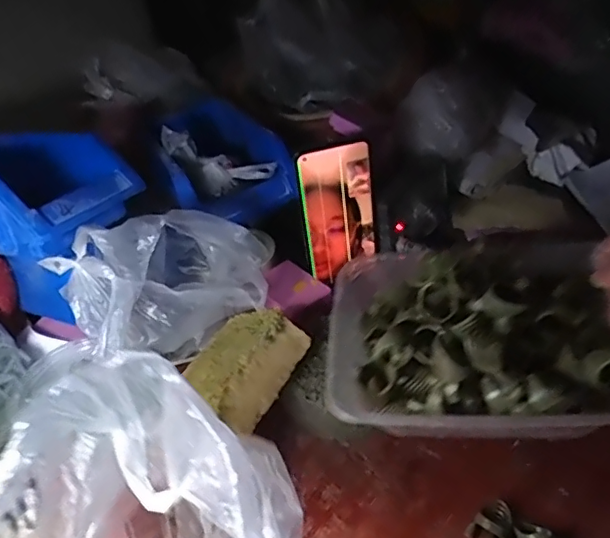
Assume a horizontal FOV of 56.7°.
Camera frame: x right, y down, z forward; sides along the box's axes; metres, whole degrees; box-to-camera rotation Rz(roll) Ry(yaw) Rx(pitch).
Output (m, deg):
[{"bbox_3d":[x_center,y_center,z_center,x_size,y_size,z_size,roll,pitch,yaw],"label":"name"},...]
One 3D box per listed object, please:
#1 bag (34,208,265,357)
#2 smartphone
[{"bbox_3d":[-0.123,0.004,0.493,0.161,0.122,0.110,-34,46,-29],"label":"bag"},{"bbox_3d":[0.034,-0.054,0.562,0.077,0.145,0.006,-15,36,-8],"label":"smartphone"}]

